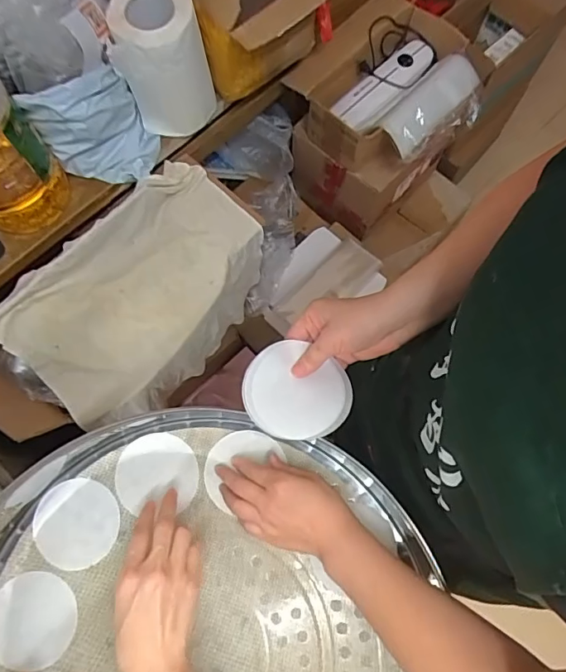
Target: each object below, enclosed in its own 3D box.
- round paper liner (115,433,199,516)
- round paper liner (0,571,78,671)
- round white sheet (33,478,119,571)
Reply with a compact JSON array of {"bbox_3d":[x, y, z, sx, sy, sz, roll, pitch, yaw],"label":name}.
[{"bbox_3d":[-0.148,0.158,0.566,0.092,0.005,0.083,-4,75,-4],"label":"round paper liner"},{"bbox_3d":[-0.273,0.308,0.522,0.092,0.005,0.091,0,73,0],"label":"round paper liner"},{"bbox_3d":[-0.236,0.213,0.549,0.091,0.005,0.094,0,73,0],"label":"round white sheet"}]

